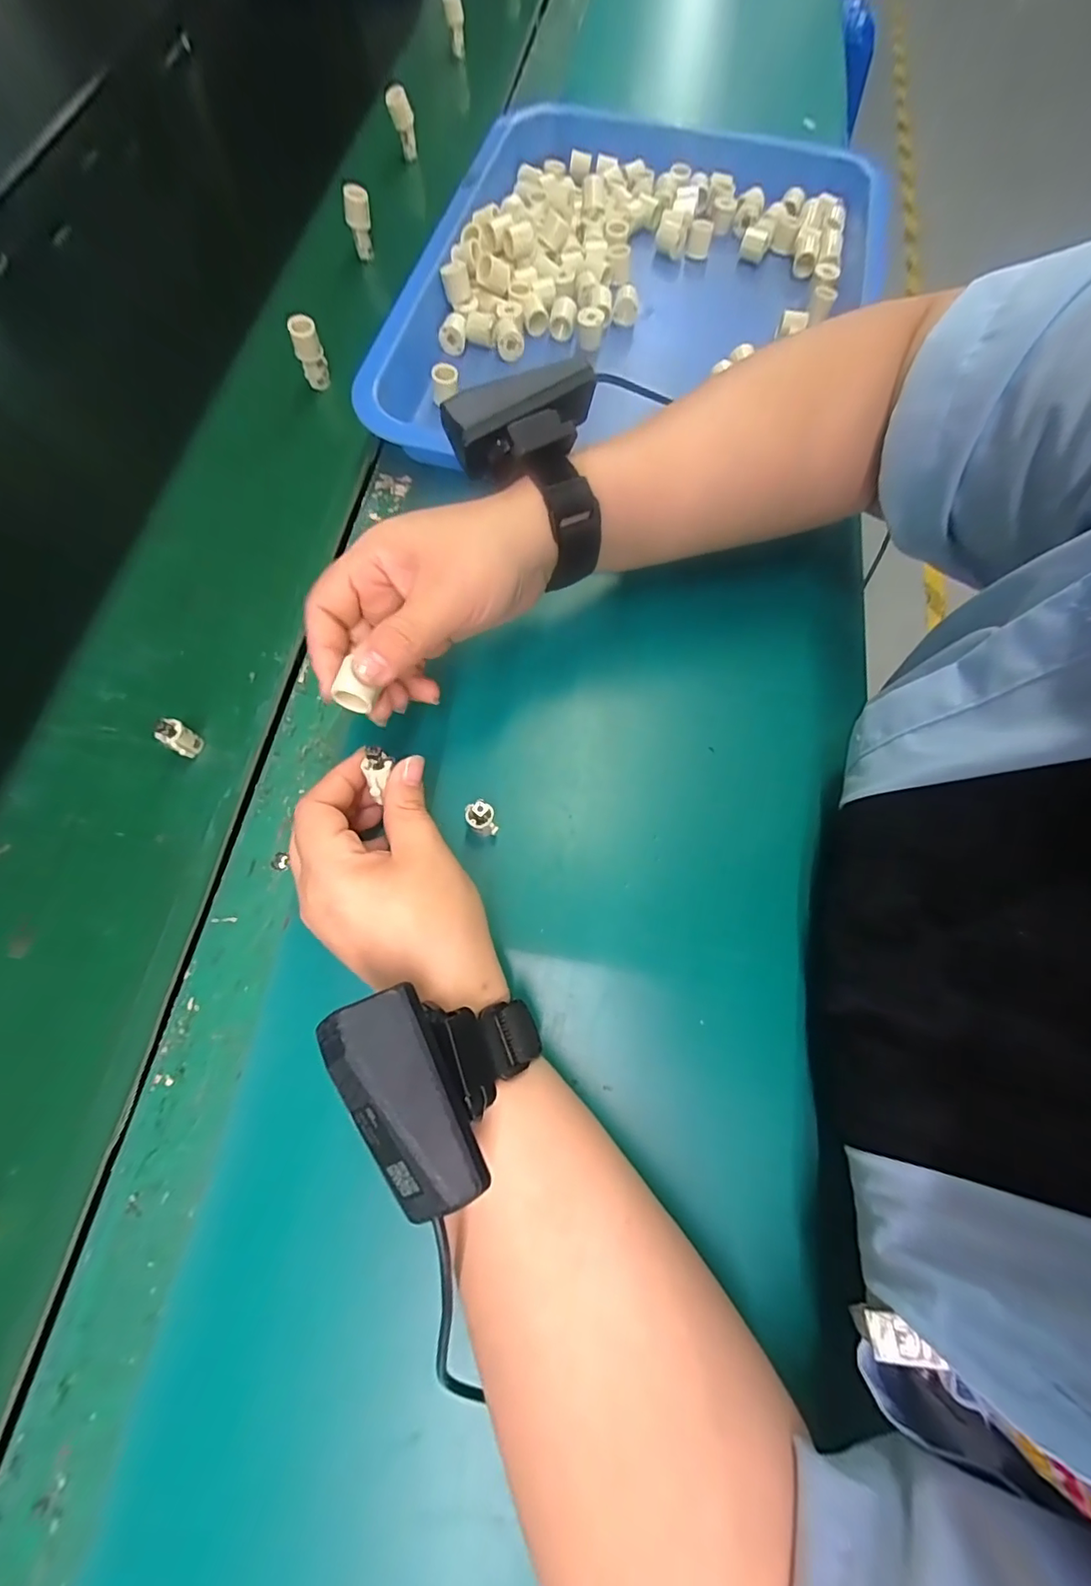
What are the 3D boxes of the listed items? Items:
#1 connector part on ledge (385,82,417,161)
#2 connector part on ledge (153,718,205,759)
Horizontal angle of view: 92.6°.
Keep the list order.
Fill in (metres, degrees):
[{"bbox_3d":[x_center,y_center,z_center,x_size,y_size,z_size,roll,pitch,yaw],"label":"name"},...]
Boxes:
[{"bbox_3d":[-0.138,-0.650,0.506,0.022,0.047,0.017,-9,70,-1],"label":"connector part on ledge"},{"bbox_3d":[-0.210,-0.031,0.300,0.013,0.027,0.015,33,75,13],"label":"connector part on ledge"}]

